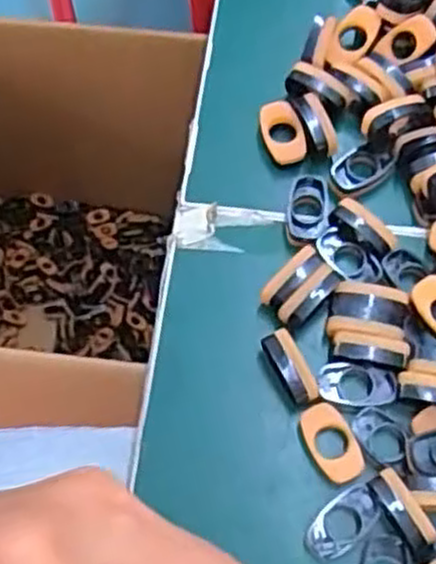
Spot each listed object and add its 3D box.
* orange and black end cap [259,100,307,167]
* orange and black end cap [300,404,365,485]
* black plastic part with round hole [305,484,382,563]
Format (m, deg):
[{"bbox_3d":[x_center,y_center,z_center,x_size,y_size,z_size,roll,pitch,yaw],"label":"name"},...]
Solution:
[{"bbox_3d":[0.032,-0.072,0.380,0.020,0.008,0.032,-9,68,-3],"label":"orange and black end cap"},{"bbox_3d":[0.047,0.067,0.325,0.019,0.006,0.033,-23,70,-9],"label":"orange and black end cap"},{"bbox_3d":[0.050,0.097,0.315,0.035,0.004,0.018,-45,69,4],"label":"black plastic part with round hole"}]

